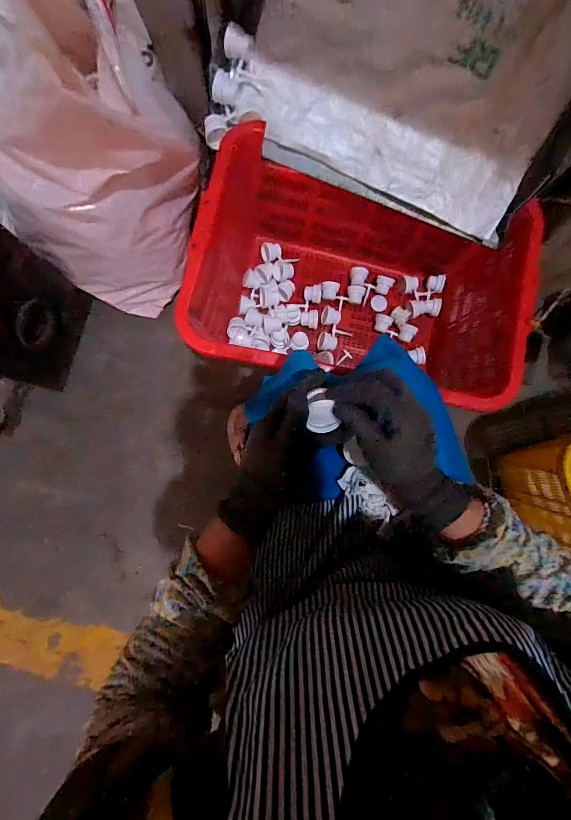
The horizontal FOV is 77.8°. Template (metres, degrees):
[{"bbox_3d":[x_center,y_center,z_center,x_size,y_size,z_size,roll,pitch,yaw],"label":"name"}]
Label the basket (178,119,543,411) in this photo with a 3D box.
[{"bbox_3d":[0.149,-0.256,0.785,0.631,0.285,0.447,12,83,-3],"label":"basket"}]

